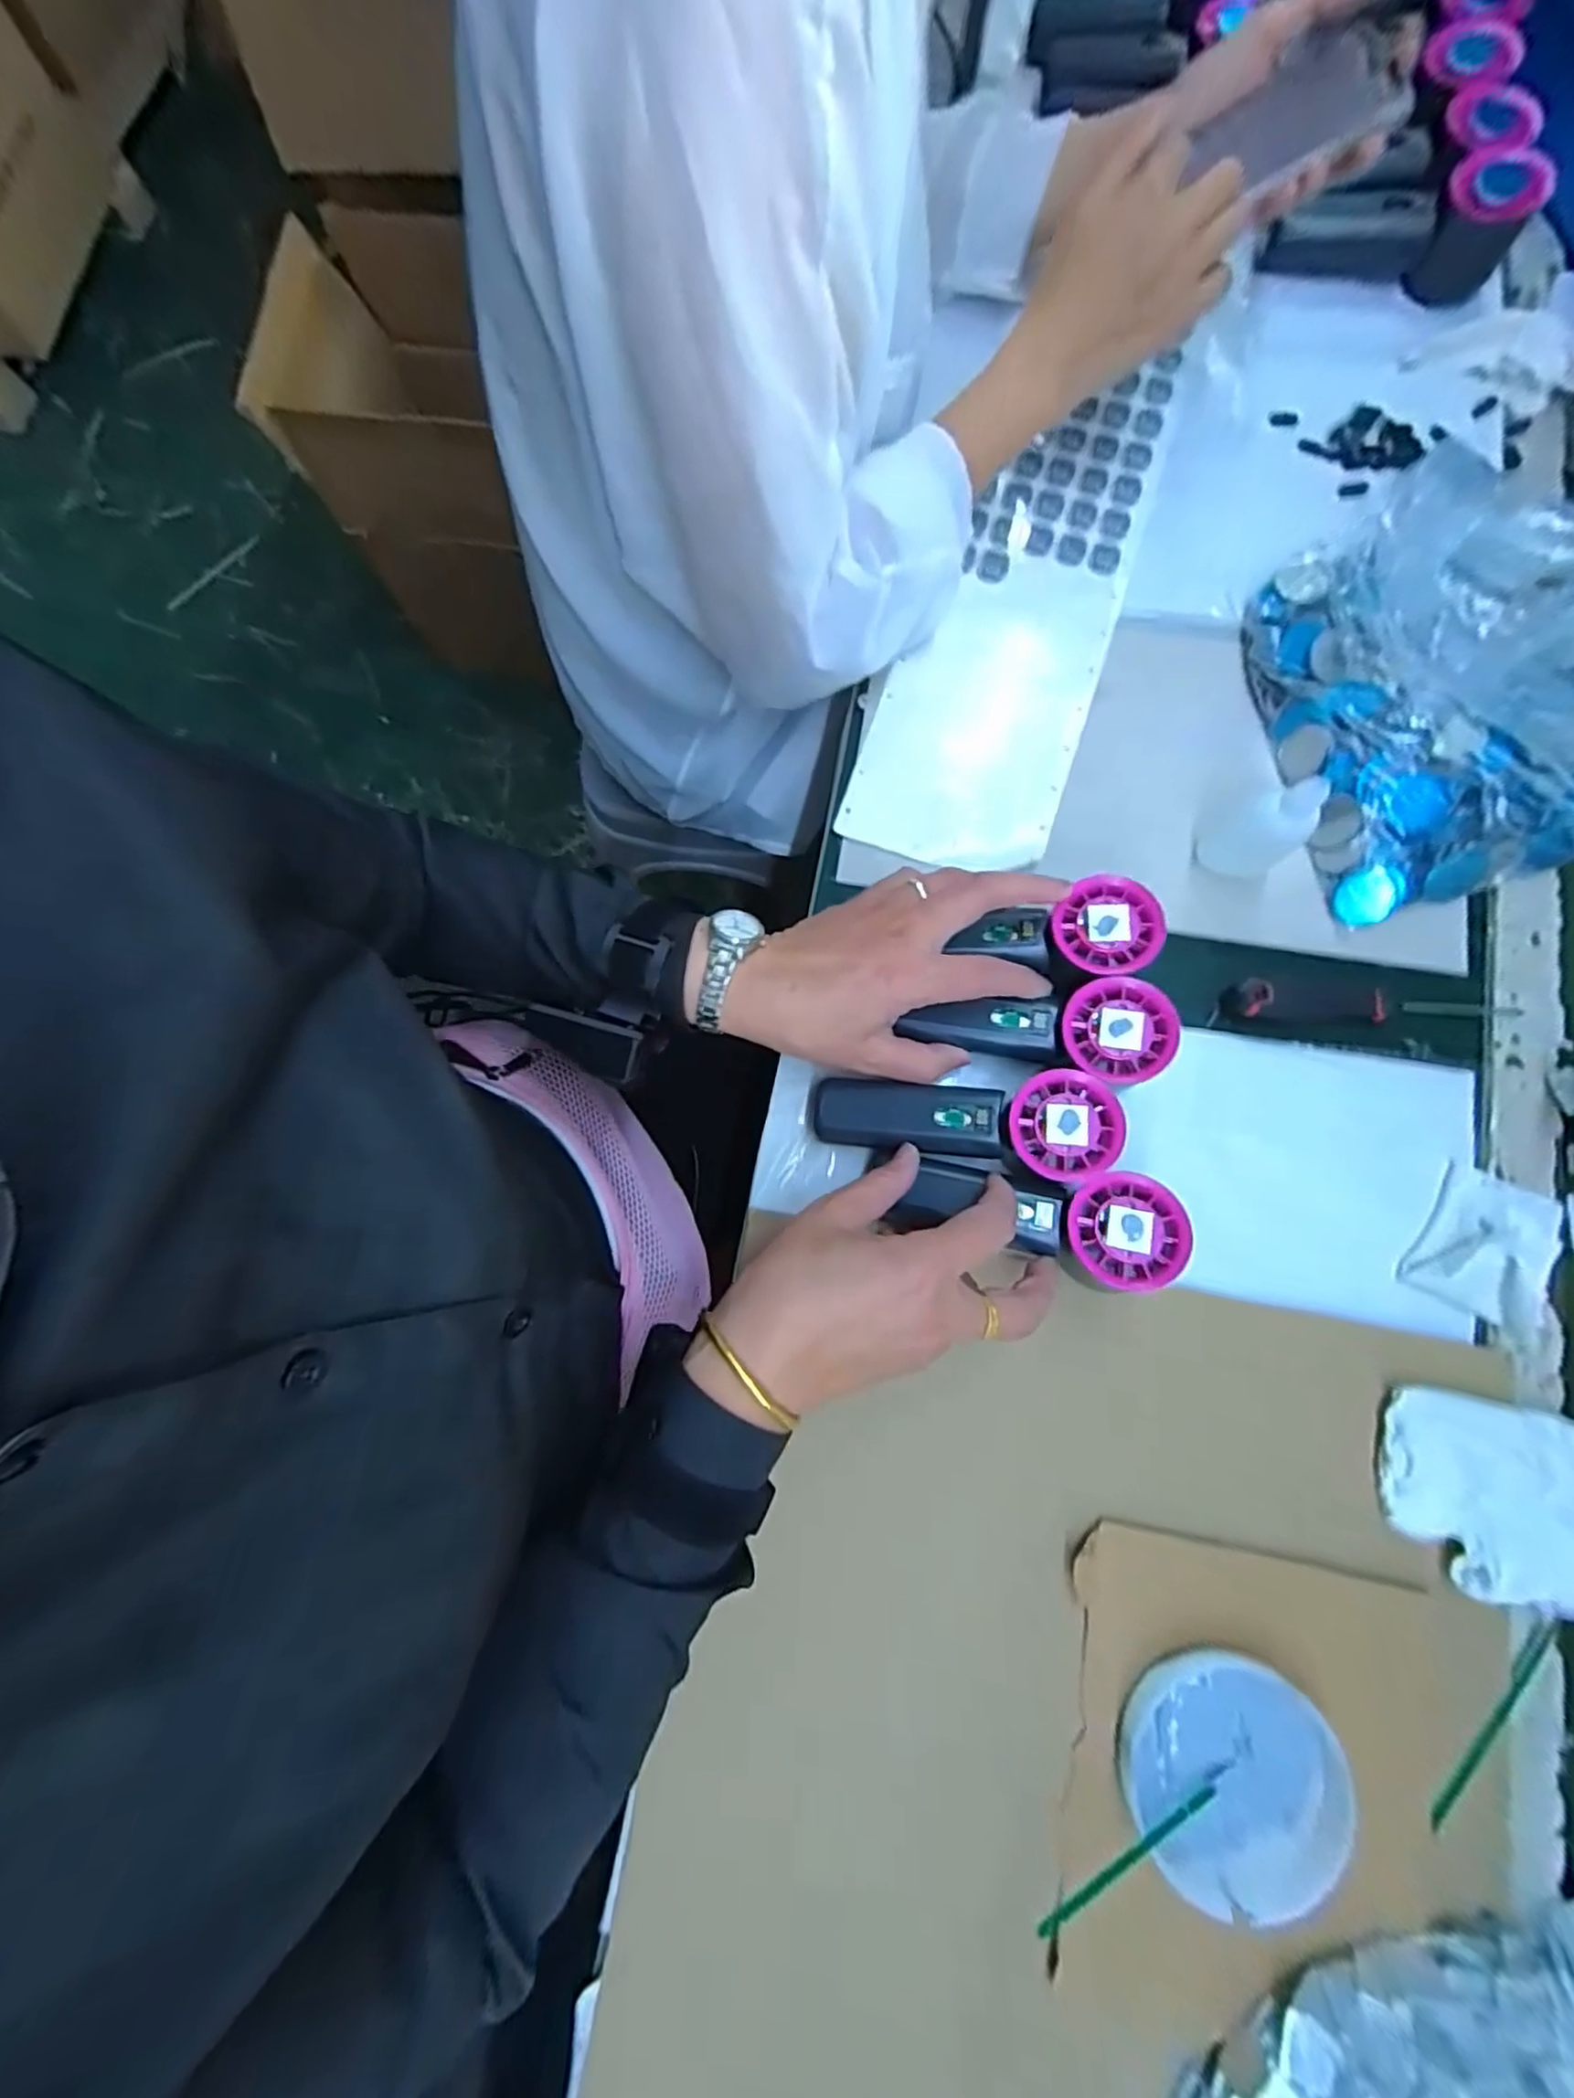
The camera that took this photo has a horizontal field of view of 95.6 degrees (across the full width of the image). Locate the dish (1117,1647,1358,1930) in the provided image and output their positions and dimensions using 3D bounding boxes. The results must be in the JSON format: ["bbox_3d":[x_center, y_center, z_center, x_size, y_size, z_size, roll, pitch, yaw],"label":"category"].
[{"bbox_3d":[0.214,0.349,0.338,0.098,0.015,0.106,0,79,0],"label":"dish"}]

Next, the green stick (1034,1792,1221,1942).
[{"bbox_3d":[0.156,0.367,0.324,0.103,0.006,0.008,-18,79,-16],"label":"green stick"}]

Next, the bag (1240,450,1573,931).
[{"bbox_3d":[0.402,-0.226,0.414,0.212,0.090,0.247,-16,79,-3],"label":"bag"}]

